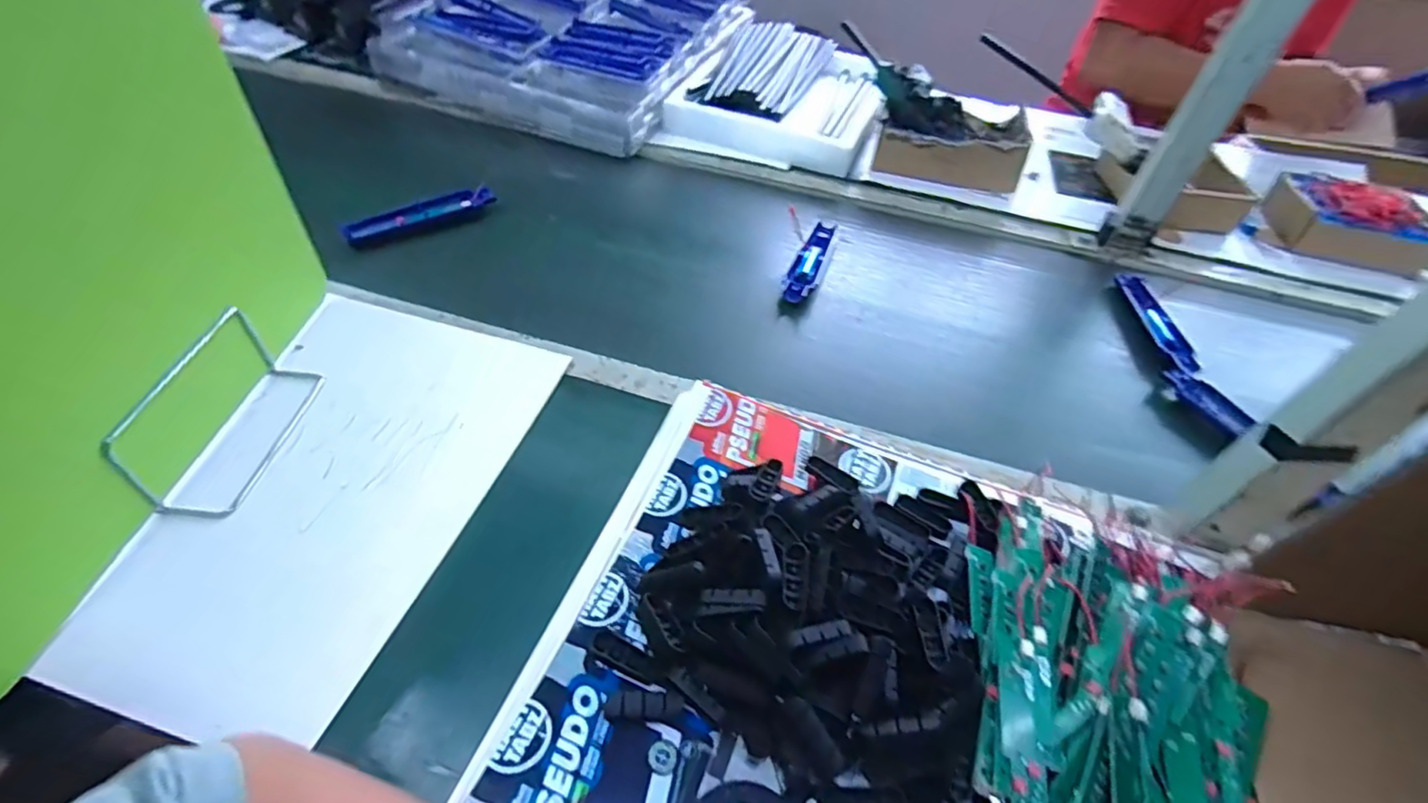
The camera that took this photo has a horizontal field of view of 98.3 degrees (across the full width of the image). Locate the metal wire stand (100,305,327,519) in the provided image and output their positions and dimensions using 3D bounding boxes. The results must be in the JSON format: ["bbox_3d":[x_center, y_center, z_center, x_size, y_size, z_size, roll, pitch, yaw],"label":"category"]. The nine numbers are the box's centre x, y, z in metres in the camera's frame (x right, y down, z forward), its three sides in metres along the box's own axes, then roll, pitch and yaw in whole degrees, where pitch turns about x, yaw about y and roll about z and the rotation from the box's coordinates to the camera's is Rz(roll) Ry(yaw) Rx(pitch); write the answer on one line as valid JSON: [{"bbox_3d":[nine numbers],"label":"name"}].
[{"bbox_3d":[-0.372,0.002,0.473,0.053,0.080,0.157,8,45,0],"label":"metal wire stand"}]

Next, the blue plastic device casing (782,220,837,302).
[{"bbox_3d":[0.116,-0.168,0.729,0.036,0.018,0.162,19,49,10],"label":"blue plastic device casing"}]

